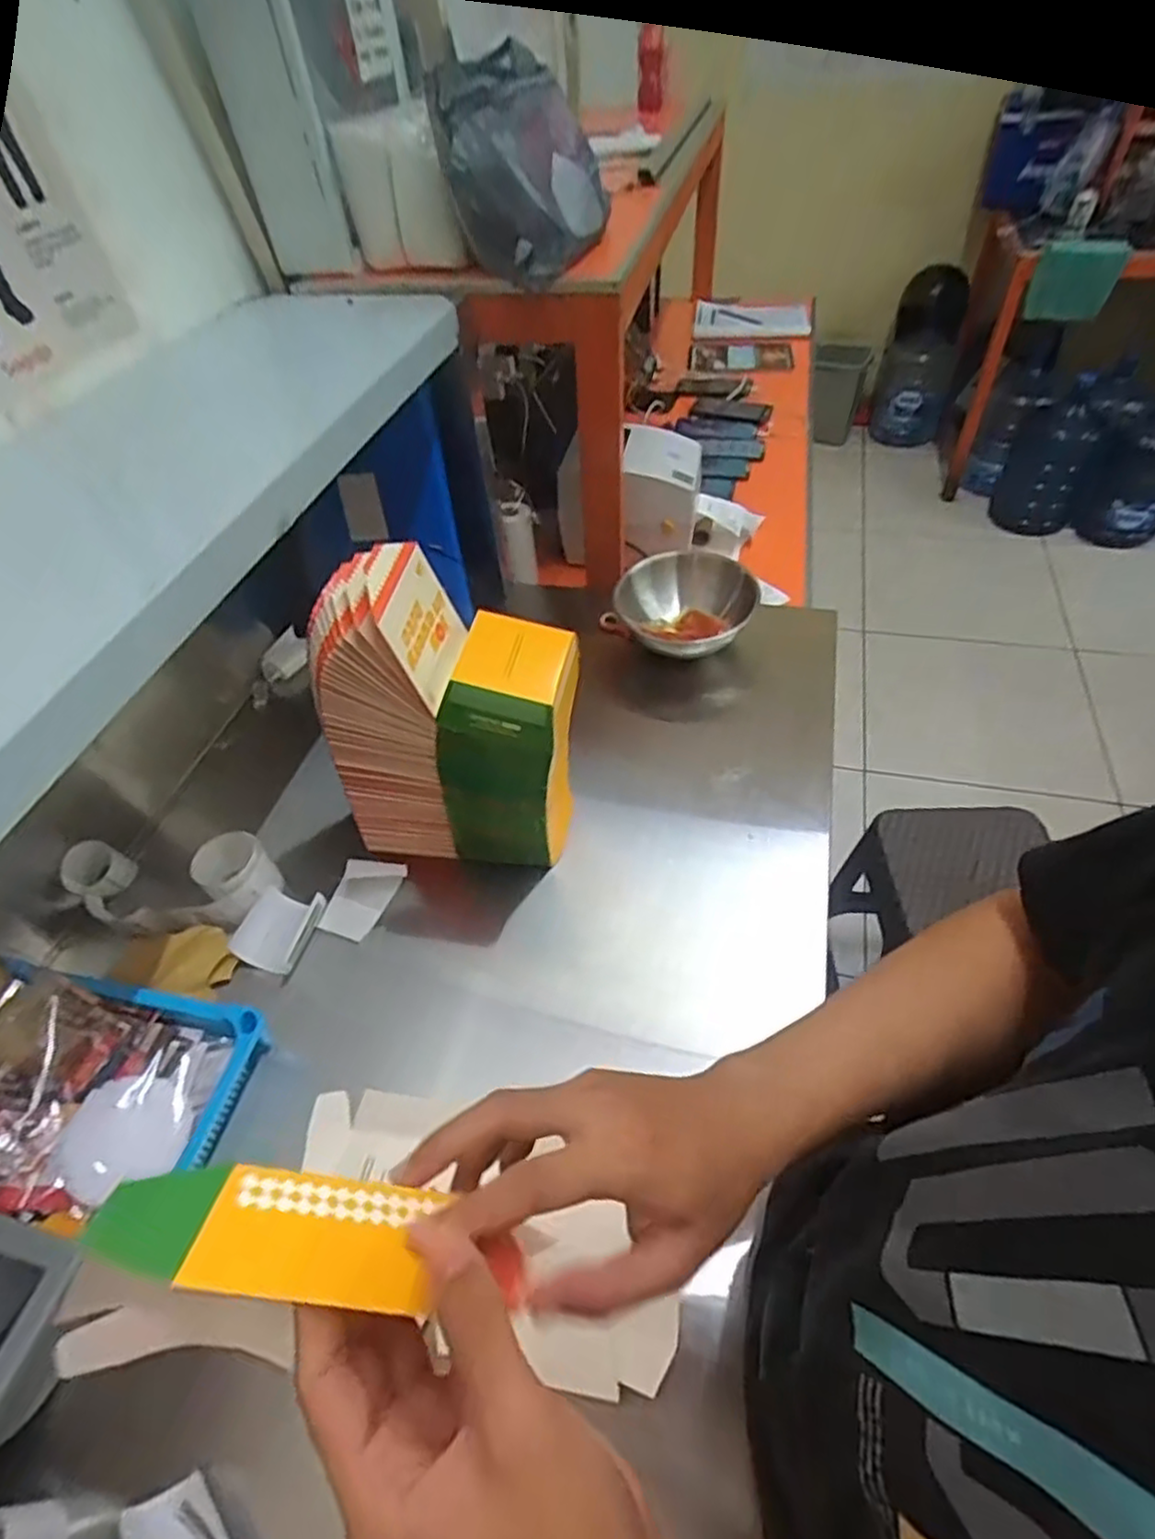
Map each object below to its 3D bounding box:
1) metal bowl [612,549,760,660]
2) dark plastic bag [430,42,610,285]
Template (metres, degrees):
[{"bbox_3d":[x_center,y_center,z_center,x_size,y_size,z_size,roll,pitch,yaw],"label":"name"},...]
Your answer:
[{"bbox_3d":[0.151,-0.226,0.983,0.167,0.103,0.168,-2,49,2],"label":"metal bowl"},{"bbox_3d":[-0.055,-0.634,0.751,0.124,0.164,0.172,18,53,19],"label":"dark plastic bag"}]

